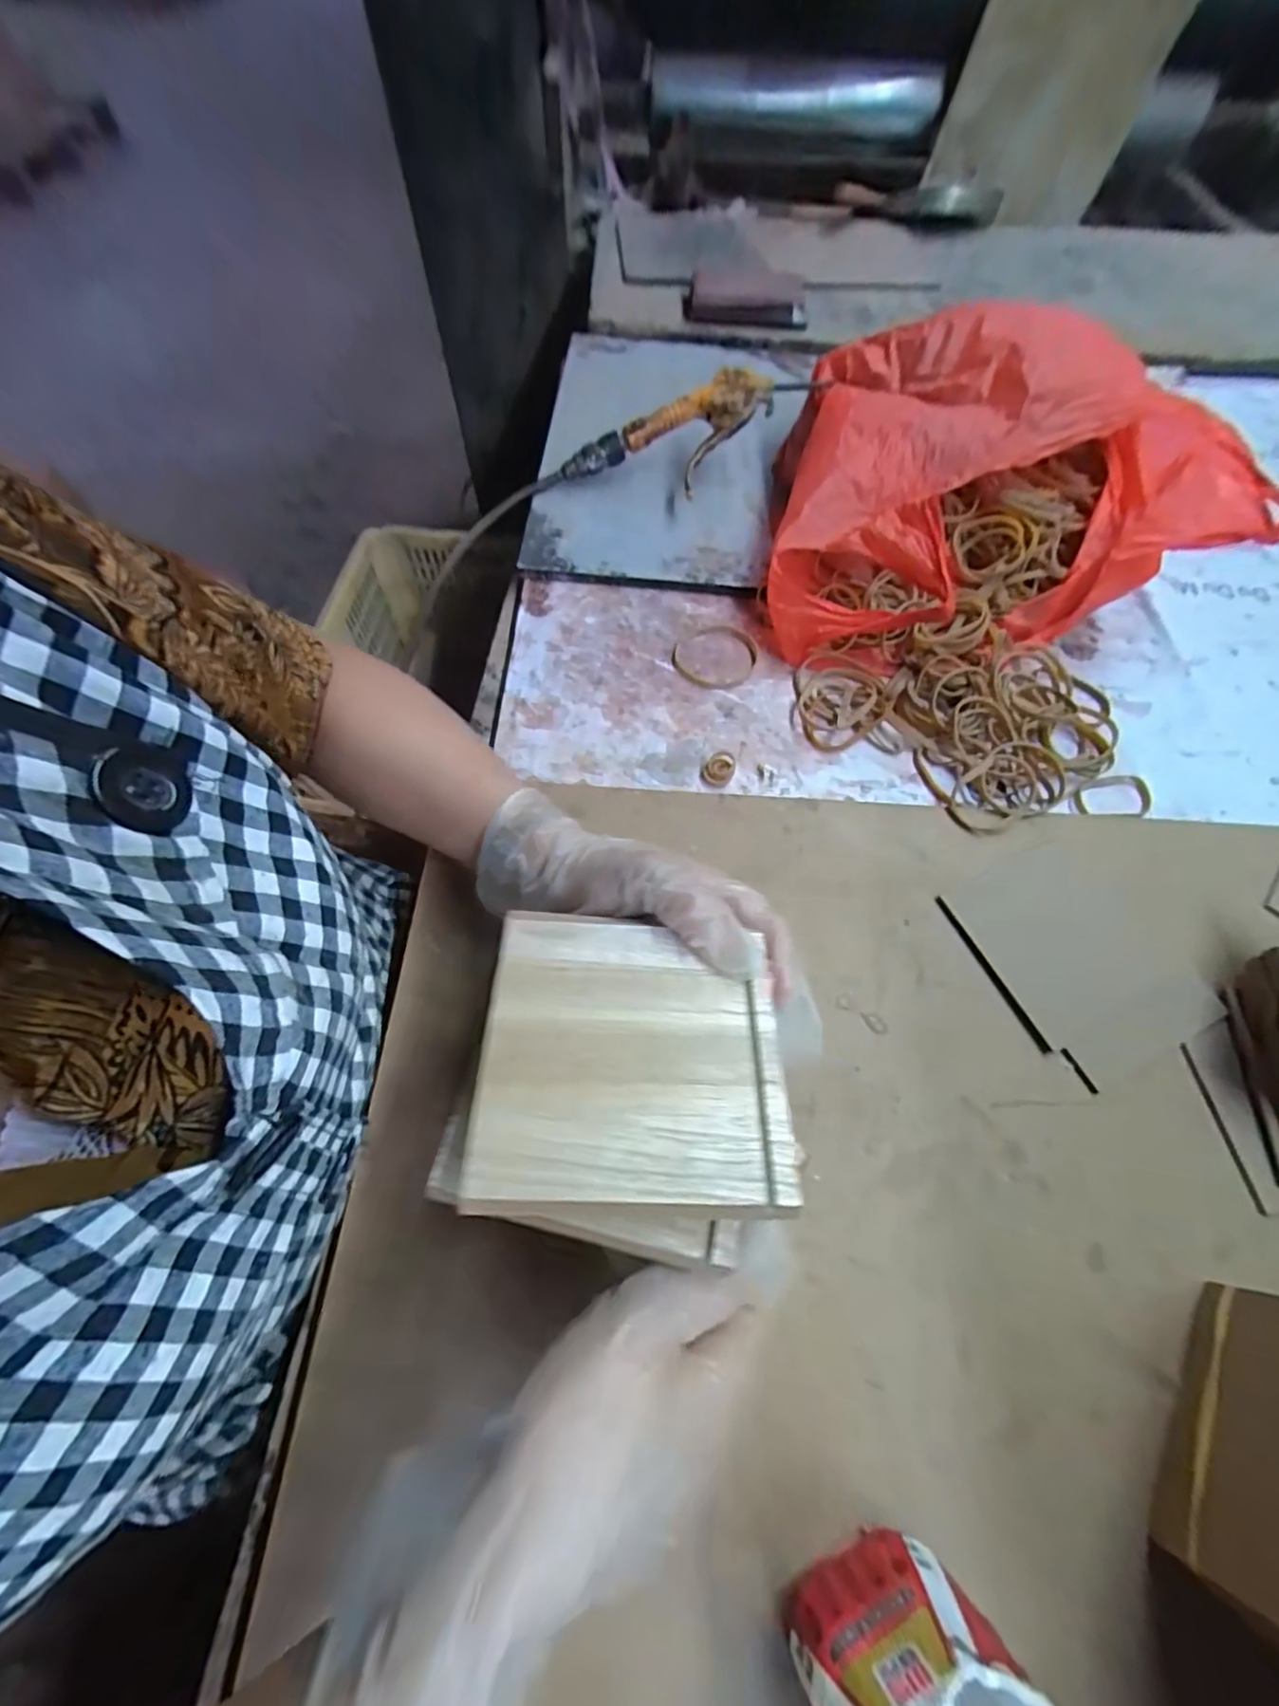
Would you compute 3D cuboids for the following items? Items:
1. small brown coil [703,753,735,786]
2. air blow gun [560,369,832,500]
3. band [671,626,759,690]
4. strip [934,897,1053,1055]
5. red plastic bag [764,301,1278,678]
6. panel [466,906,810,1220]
[{"bbox_3d":[0.056,-0.058,0.416,0.021,0.010,0.025,19,63,7],"label":"small brown coil"},{"bbox_3d":[0.049,-0.369,0.522,0.241,0.040,0.082,-18,64,4],"label":"air blow gun"},{"bbox_3d":[0.060,-0.157,0.467,0.064,0.004,0.073,14,63,5],"label":"band"},{"bbox_3d":[0.213,0.072,0.359,0.006,0.005,0.103,-22,66,-13],"label":"strip"},{"bbox_3d":[0.266,-0.308,0.487,0.365,0.124,0.292,-11,63,-8],"label":"red plastic bag"},{"bbox_3d":[-0.003,0.073,0.219,0.109,0.004,0.104,4,50,-4],"label":"panel"}]

